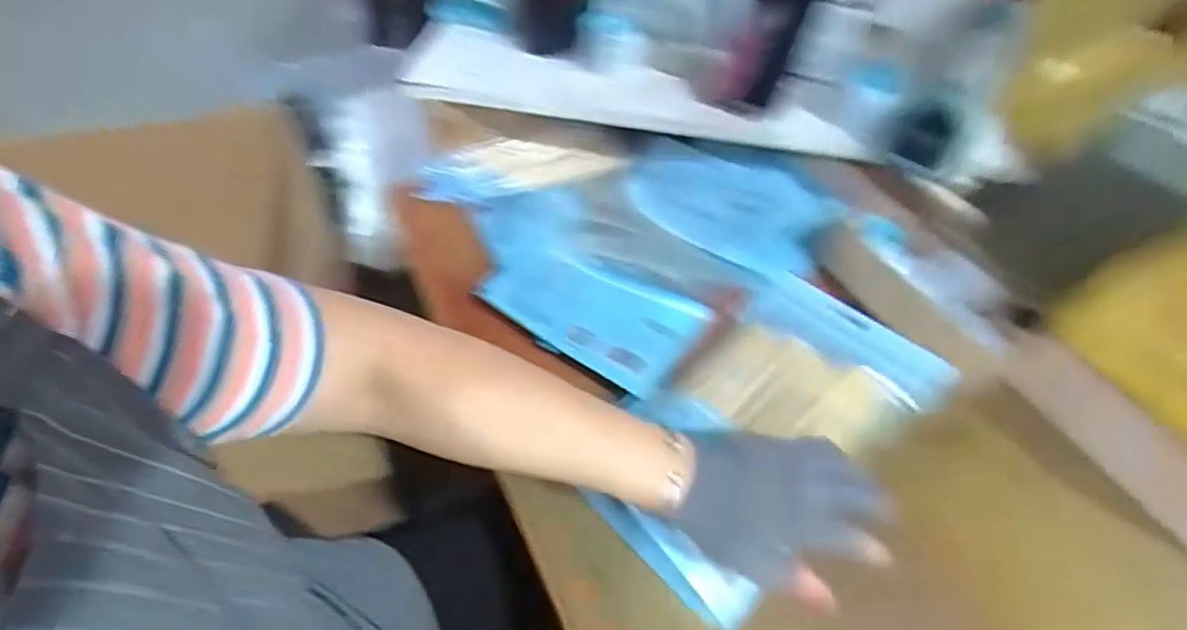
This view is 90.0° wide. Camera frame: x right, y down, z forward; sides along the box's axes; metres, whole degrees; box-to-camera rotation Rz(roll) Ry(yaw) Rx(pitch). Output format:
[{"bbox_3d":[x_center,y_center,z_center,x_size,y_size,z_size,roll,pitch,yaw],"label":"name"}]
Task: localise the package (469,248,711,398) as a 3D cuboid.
[{"bbox_3d":[-0.006,-0.012,0.618,0.225,0.018,0.136,29,55,19],"label":"package"}]

